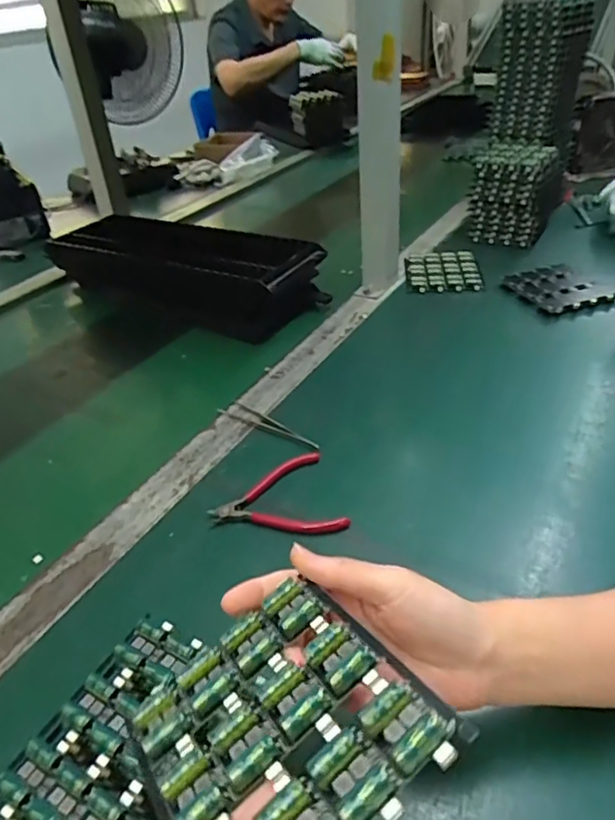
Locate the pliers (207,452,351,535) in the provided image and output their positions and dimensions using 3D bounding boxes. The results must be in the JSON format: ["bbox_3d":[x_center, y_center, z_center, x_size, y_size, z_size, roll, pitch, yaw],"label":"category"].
[{"bbox_3d":[-0.028,0.080,0.498,0.106,0.006,0.092,-16,38,-12],"label":"pliers"}]

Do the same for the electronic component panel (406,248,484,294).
[{"bbox_3d":[0.198,-0.206,0.850,0.104,0.016,0.124,-1,37,8],"label":"electronic component panel"}]

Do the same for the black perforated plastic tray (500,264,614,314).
[{"bbox_3d":[0.335,-0.163,0.774,0.104,0.016,0.125,-17,38,-14],"label":"black perforated plastic tray"}]

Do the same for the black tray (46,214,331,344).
[{"bbox_3d":[-0.188,-0.206,0.842,0.411,0.090,0.131,17,42,28],"label":"black tray"}]

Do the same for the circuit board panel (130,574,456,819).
[{"bbox_3d":[-0.012,0.127,0.234,0.104,0.011,0.115,-35,28,-18],"label":"circuit board panel"}]

